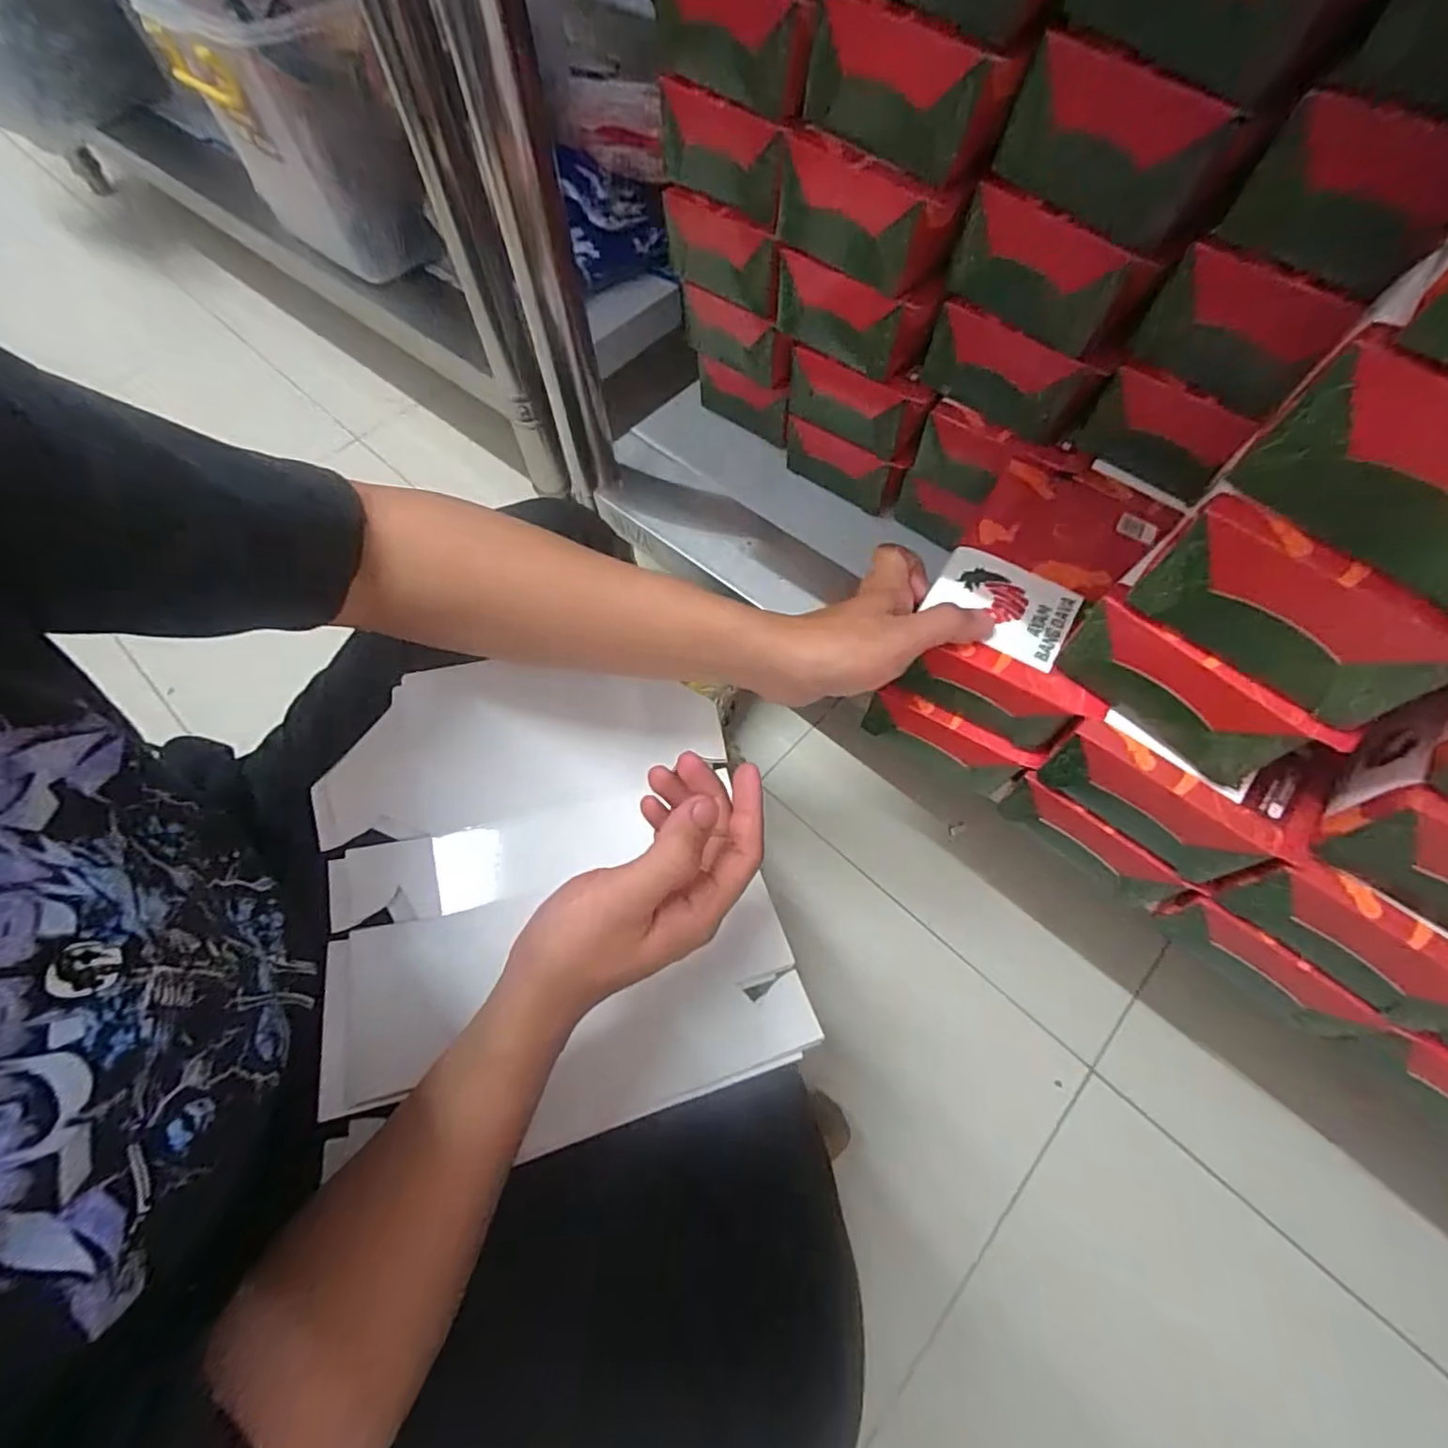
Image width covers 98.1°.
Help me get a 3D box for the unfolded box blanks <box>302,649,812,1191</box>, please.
[{"bbox_3d":[-0.127,0.108,0.445,0.298,0.064,0.318,-14,65,-7],"label":"unfolded box blanks"}]

